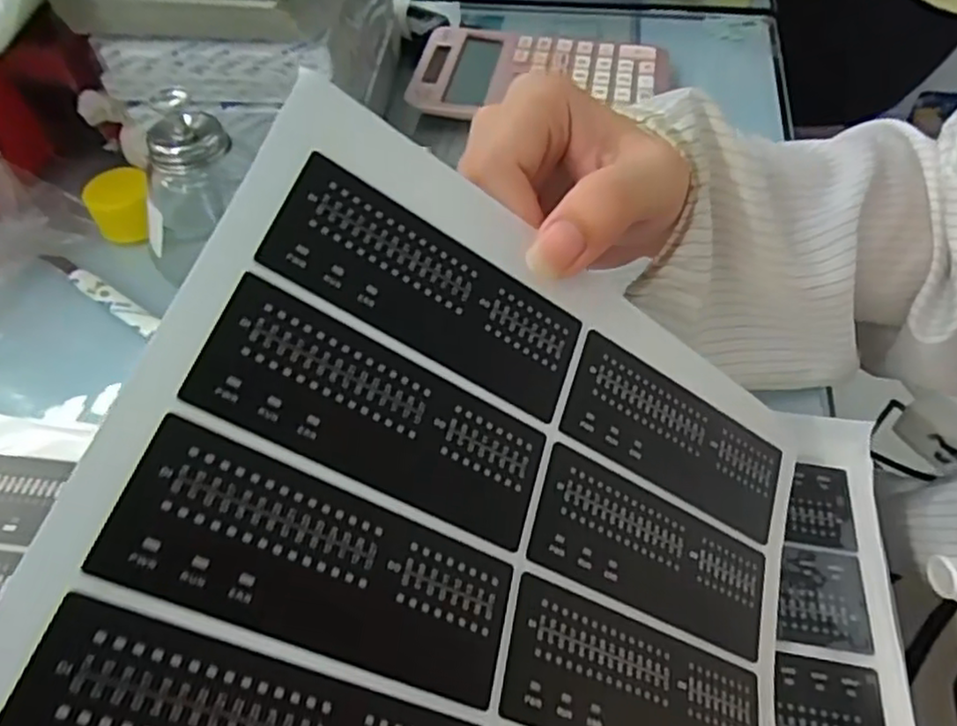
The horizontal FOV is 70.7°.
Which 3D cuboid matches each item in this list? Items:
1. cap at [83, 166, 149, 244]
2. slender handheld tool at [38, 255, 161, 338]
[{"bbox_3d":[-0.214,-0.096,0.406,0.034,0.028,0.034,-11,51,-8],"label":"cap"},{"bbox_3d":[-0.215,-0.042,0.379,0.102,0.004,0.012,29,57,22],"label":"slender handheld tool"}]

